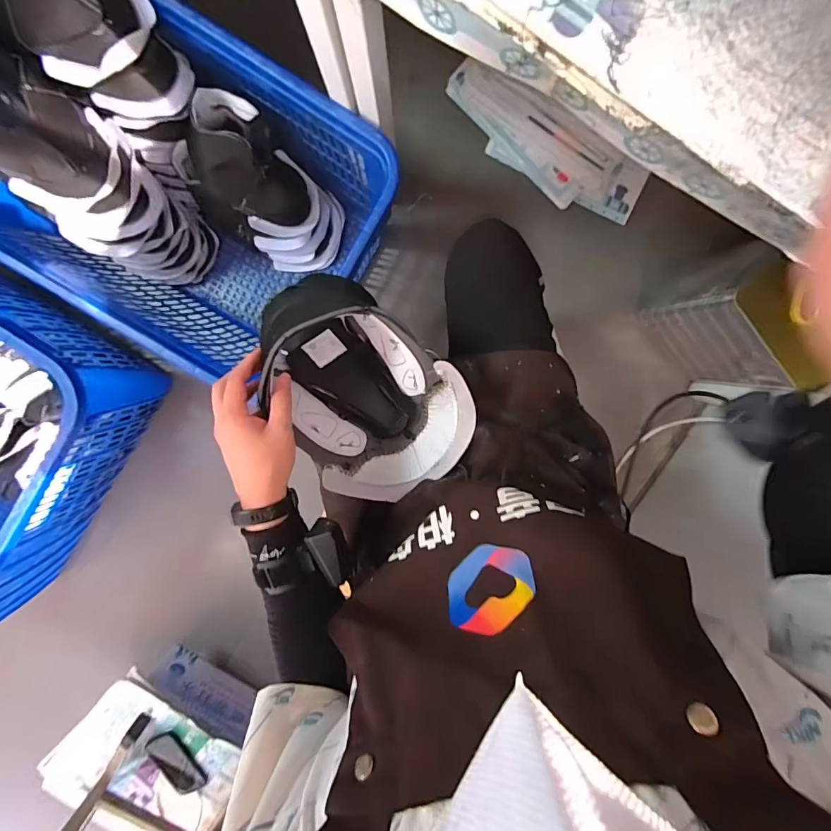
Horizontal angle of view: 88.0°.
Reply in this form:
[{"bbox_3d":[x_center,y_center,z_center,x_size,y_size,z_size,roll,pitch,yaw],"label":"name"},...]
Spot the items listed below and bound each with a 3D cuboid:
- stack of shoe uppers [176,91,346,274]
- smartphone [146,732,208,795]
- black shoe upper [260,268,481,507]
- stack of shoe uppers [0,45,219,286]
[{"bbox_3d":[-0.330,-0.472,0.924,0.291,0.302,0.209,37,97,-5],"label":"stack of shoe uppers"},{"bbox_3d":[-0.590,0.860,1.063,0.084,0.012,0.171,-28,98,4],"label":"smartphone"},{"bbox_3d":[-0.068,-0.022,0.506,0.278,0.119,0.190,42,95,-4],"label":"black shoe upper"},{"bbox_3d":[-0.627,-0.446,0.855,0.218,0.538,0.202,-33,74,4],"label":"stack of shoe uppers"}]

